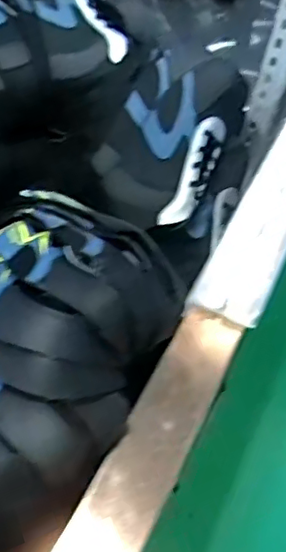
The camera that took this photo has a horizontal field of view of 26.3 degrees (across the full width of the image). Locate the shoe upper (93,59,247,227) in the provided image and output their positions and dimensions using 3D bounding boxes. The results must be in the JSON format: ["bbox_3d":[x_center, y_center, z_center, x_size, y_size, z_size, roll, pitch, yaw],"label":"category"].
[{"bbox_3d":[0.039,-0.149,0.672,0.109,0.115,0.189,31,55,18],"label":"shoe upper"}]

